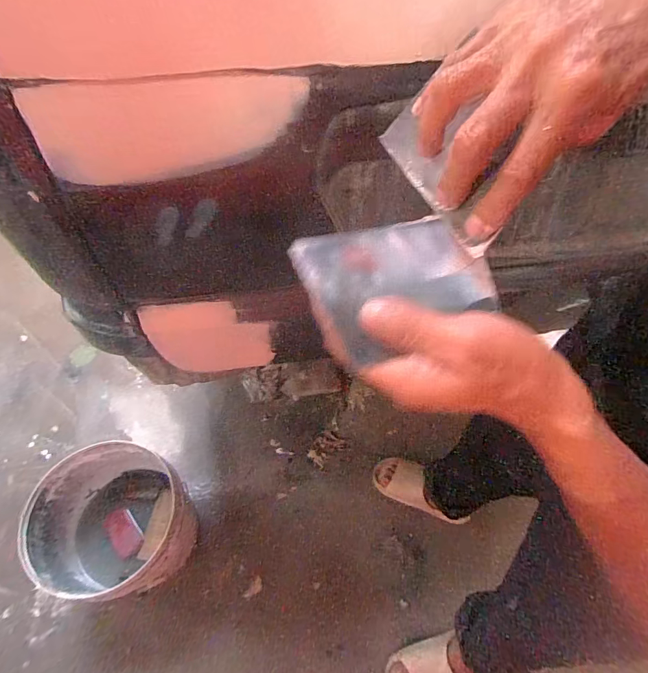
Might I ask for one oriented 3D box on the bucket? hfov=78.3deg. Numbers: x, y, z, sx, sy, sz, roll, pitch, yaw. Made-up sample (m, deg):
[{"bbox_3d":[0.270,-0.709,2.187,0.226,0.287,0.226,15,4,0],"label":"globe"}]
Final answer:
[{"bbox_3d":[-0.482,0.445,0.950,0.276,0.306,0.291,2,56,-2],"label":"bucket"}]

